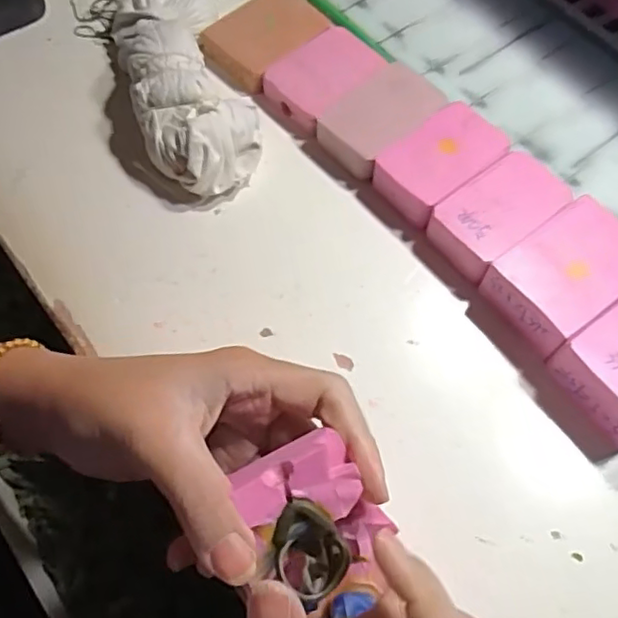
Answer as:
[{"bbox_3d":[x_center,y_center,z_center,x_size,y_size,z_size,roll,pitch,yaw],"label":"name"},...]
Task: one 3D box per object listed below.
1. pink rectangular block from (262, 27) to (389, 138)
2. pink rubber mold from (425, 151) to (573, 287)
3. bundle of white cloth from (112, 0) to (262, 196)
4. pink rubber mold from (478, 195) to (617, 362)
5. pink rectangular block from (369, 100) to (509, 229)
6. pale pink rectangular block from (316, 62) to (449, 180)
[{"bbox_3d":[0.009,-0.146,0.395,0.067,0.019,0.050,-40,72,-15],"label":"pink rectangular block"},{"bbox_3d":[0.104,-0.052,0.345,0.070,0.027,0.043,-36,71,-14],"label":"pink rubber mold"},{"bbox_3d":[-0.079,-0.148,0.385,0.065,0.047,0.171,-18,68,-7],"label":"bundle of white cloth"},{"bbox_3d":[0.133,-0.016,0.328,0.073,0.030,0.052,-35,71,-14],"label":"pink rubber mold"},{"bbox_3d":[0.076,-0.084,0.362,0.070,0.023,0.044,-39,72,-15],"label":"pink rectangular block"},{"bbox_3d":[0.043,-0.115,0.378,0.070,0.021,0.045,-38,72,-15],"label":"pale pink rectangular block"}]

